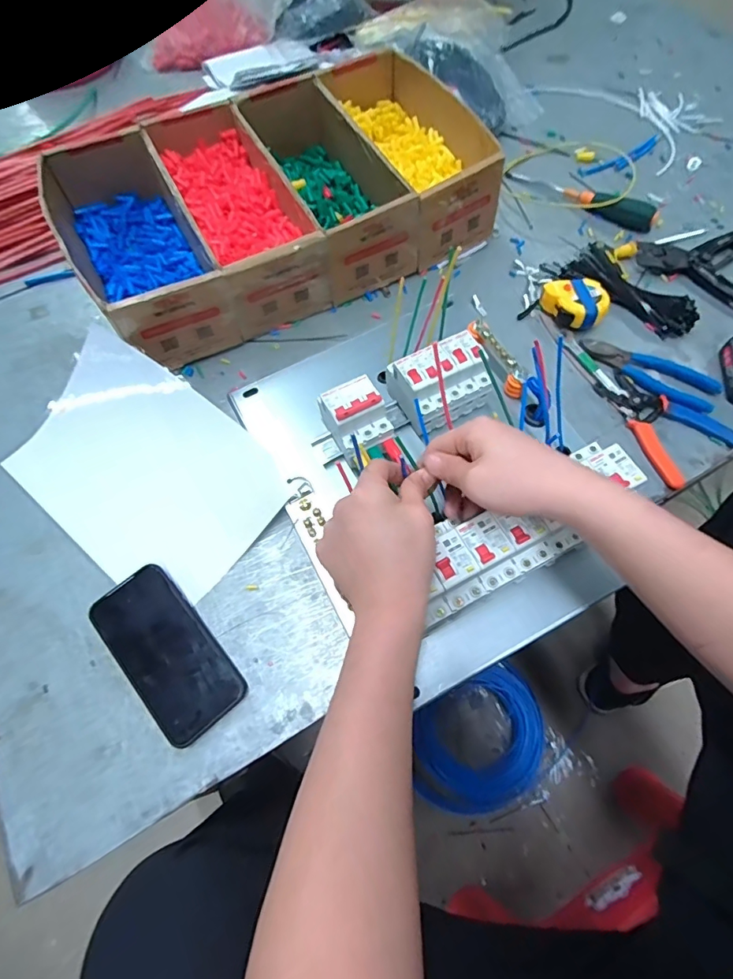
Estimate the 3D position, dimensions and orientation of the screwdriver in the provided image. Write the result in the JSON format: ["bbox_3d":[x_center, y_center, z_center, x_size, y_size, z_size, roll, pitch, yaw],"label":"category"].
[{"bbox_3d":[0.320,-0.443,0.722,0.229,0.027,0.040,38,71,17],"label":"screwdriver"}]

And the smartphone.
[{"bbox_3d":[-0.188,0.150,0.456,0.079,0.014,0.161,-36,74,-19],"label":"smartphone"}]

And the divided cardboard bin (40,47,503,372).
[{"bbox_3d":[-0.111,-0.389,0.660,0.537,0.121,0.319,-27,68,-11],"label":"divided cardboard bin"}]

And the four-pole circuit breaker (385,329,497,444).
[{"bbox_3d":[0.082,-0.116,0.532,0.094,0.080,0.071,-26,67,-11],"label":"four-pole circuit breaker"}]

